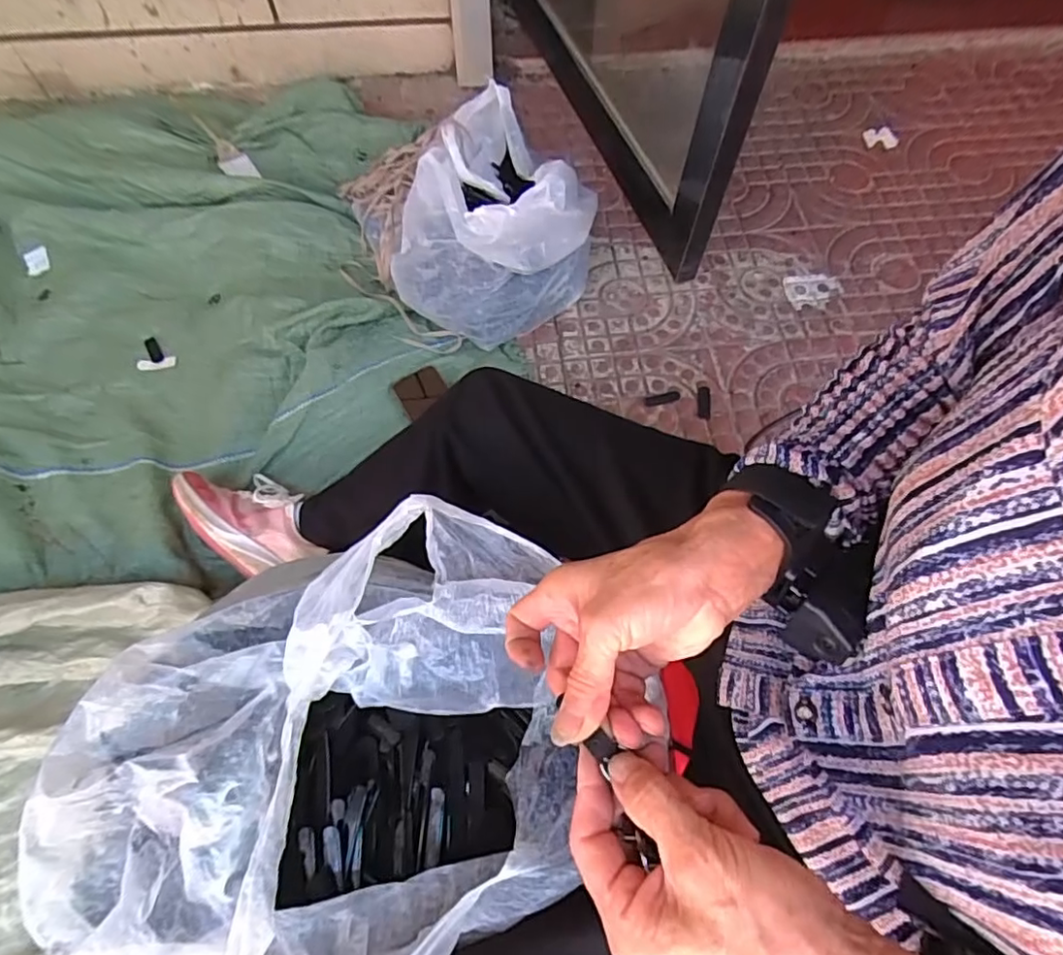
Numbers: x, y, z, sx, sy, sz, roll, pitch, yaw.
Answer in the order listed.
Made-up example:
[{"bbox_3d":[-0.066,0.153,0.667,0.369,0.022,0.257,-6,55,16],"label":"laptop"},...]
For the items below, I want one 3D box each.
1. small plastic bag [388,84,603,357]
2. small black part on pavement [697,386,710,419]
[{"bbox_3d":[-0.039,-0.435,0.925,0.275,0.209,0.411,23,65,10],"label":"small plastic bag"},{"bbox_3d":[0.272,-0.119,0.914,0.021,0.009,0.058,7,65,4],"label":"small black part on pavement"}]

